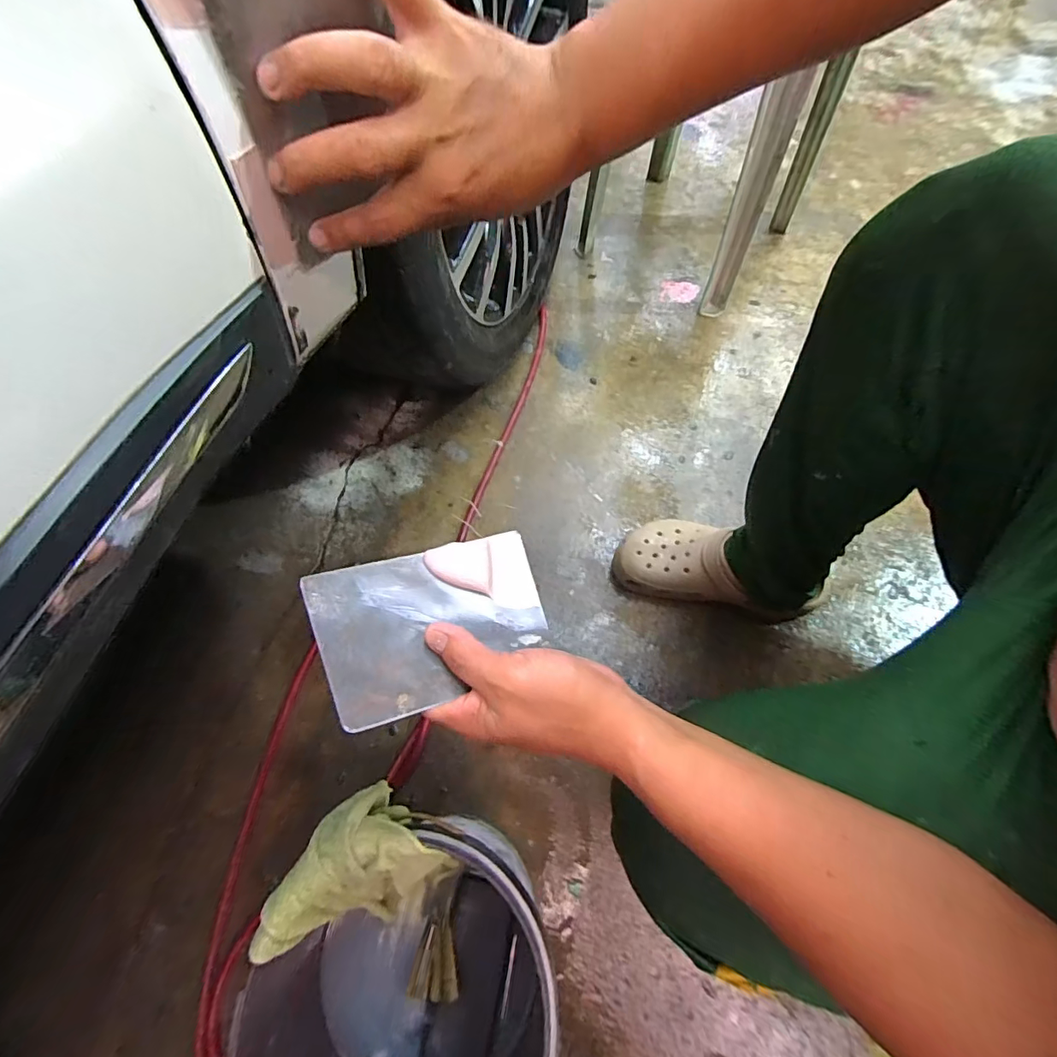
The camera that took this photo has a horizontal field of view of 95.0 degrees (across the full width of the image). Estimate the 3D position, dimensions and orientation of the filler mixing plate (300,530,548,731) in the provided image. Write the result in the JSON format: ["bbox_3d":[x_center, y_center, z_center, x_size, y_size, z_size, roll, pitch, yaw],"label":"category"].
[{"bbox_3d":[-0.057,0.057,0.302,0.138,0.004,0.097,-12,63,-20],"label":"filler mixing plate"}]

